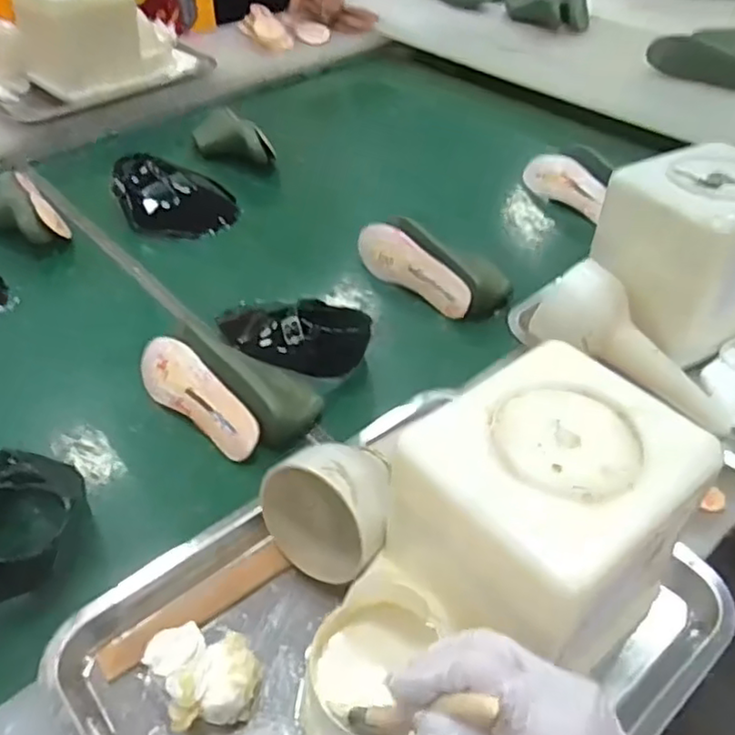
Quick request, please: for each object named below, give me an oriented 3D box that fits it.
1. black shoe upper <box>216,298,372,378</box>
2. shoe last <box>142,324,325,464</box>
[{"bbox_3d":[-0.075,-0.029,0.676,0.152,0.070,0.068,-2,43,-4],"label":"black shoe upper"},{"bbox_3d":[-0.142,0.011,0.660,0.203,0.066,0.110,29,50,26],"label":"shoe last"}]

